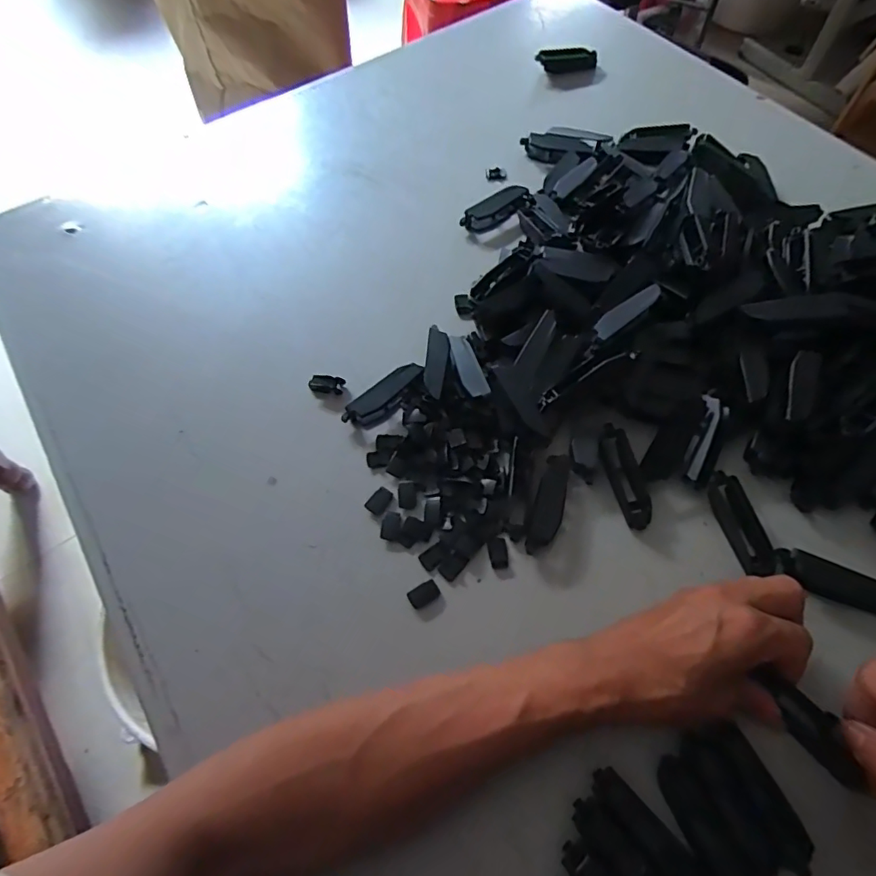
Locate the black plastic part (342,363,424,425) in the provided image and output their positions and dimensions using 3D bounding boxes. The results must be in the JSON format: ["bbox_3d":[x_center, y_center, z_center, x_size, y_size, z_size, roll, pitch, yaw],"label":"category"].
[{"bbox_3d":[-0.041,-0.033,0.405,0.069,0.014,0.018,-41,68,-17],"label":"black plastic part"}]

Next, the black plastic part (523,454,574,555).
[{"bbox_3d":[0.080,0.046,0.372,0.021,0.010,0.072,16,64,11],"label":"black plastic part"}]

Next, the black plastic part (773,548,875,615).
[{"bbox_3d":[0.254,0.092,0.334,0.077,0.014,0.018,21,65,13],"label":"black plastic part"}]

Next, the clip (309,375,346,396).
[{"bbox_3d":[-0.090,-0.043,0.423,0.028,0.010,0.011,7,63,6],"label":"clip"}]

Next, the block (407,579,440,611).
[{"bbox_3d":[-0.010,0.104,0.350,0.020,0.004,0.013,-30,65,-13],"label":"block"}]

